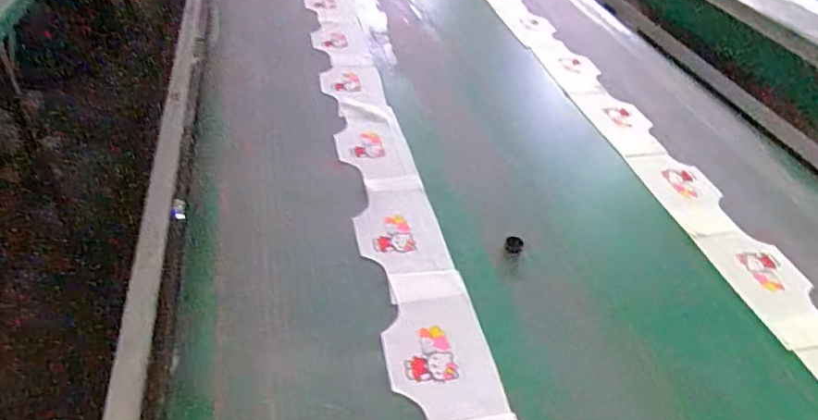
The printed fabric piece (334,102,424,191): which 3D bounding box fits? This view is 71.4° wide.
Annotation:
[{"bbox_3d":[-0.070,-0.131,1.125,0.143,0.018,0.314,-5,40,-11],"label":"printed fabric piece"}]

